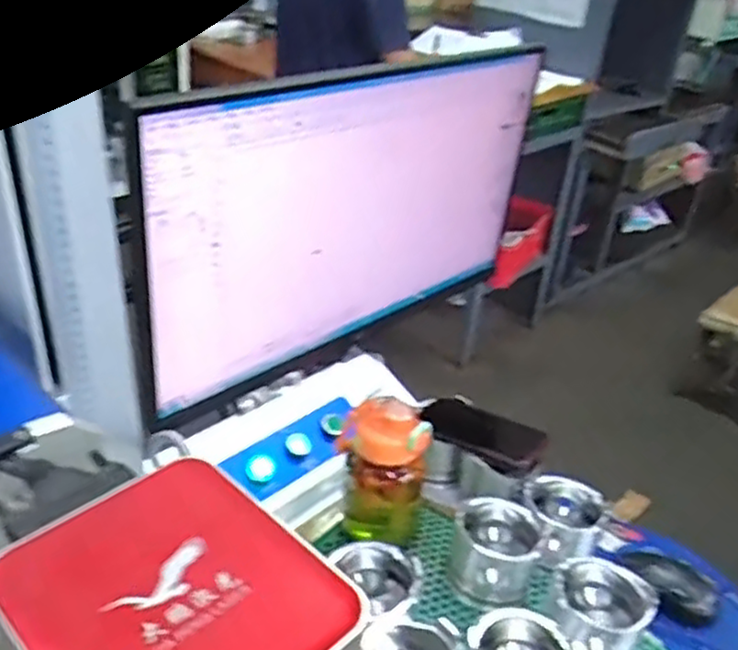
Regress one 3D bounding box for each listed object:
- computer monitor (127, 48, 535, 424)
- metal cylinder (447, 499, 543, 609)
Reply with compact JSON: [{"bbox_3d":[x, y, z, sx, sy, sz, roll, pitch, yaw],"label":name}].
[{"bbox_3d":[-0.003,-0.106,0.685,0.461,0.271,0.054,-21,39,-36],"label":"computer monitor"},{"bbox_3d":[0.133,0.241,0.771,0.084,0.081,0.087,3,31,-2],"label":"metal cylinder"}]

